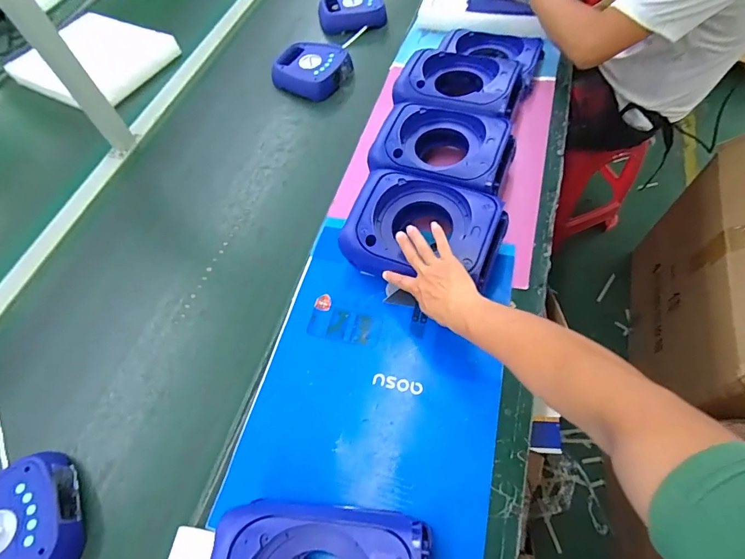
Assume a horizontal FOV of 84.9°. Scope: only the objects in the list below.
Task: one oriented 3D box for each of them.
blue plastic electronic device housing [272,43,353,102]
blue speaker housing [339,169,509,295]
[{"bbox_3d":[-0.150,-0.486,0.955,0.177,0.059,0.154,17,63,14],"label":"blue plastic electronic device housing"},{"bbox_3d":[0.080,-0.076,0.642,0.237,0.100,0.156,13,62,9],"label":"blue speaker housing"}]

